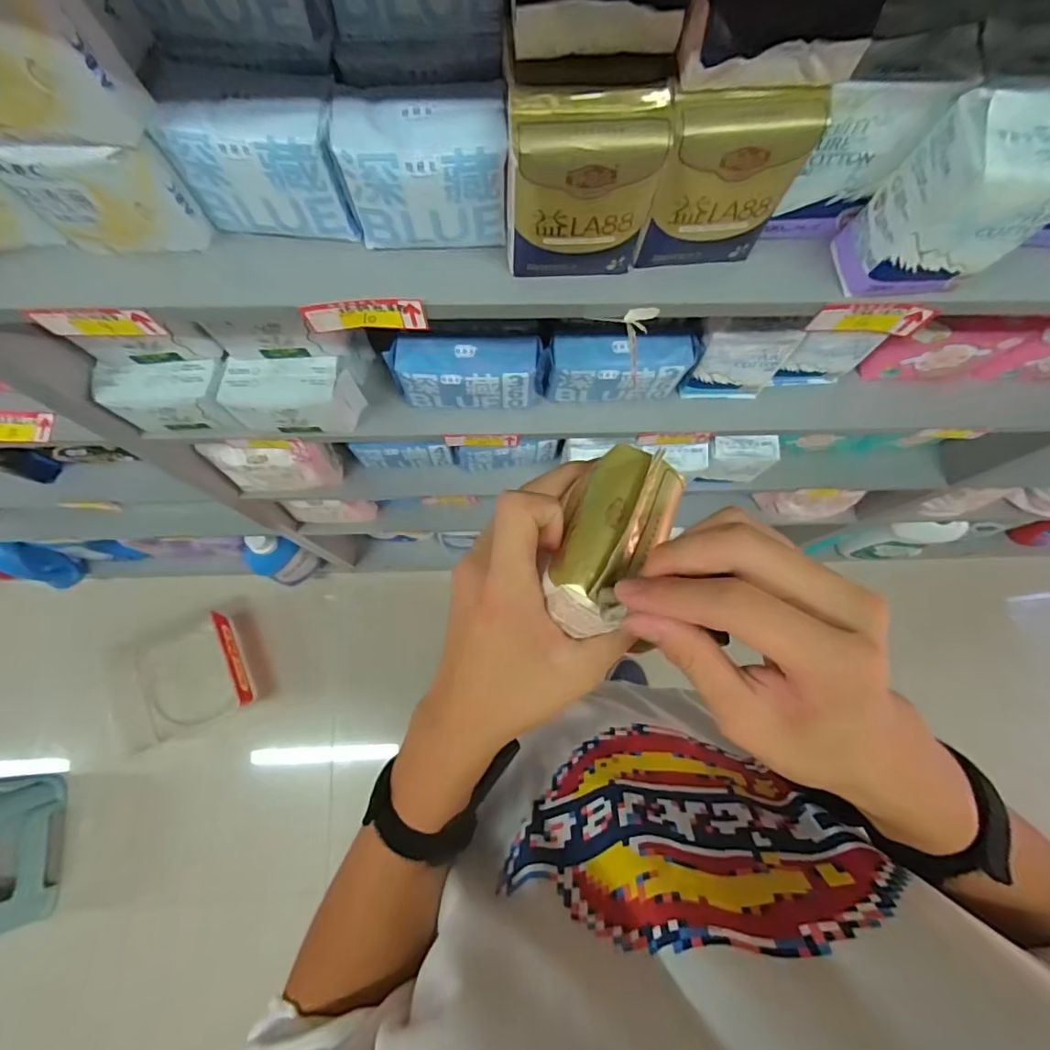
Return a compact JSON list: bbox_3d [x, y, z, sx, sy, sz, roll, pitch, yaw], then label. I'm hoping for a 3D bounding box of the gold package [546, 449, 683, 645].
[{"bbox_3d":[0.043,0.004,0.270,0.049,0.032,0.098,28,67,5],"label":"gold package"}]

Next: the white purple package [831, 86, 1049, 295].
[{"bbox_3d":[0.292,-0.210,0.353,0.096,0.121,0.053,-3,76,-2],"label":"white purple package"}]

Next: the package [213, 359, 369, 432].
[{"bbox_3d":[-0.249,-0.140,0.589,0.125,0.077,0.057,-4,76,-3],"label":"package"}]

